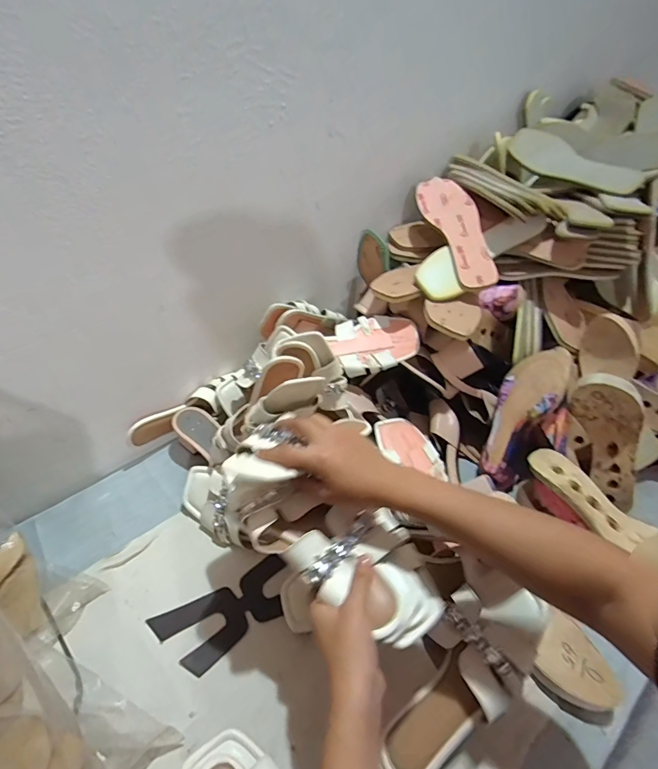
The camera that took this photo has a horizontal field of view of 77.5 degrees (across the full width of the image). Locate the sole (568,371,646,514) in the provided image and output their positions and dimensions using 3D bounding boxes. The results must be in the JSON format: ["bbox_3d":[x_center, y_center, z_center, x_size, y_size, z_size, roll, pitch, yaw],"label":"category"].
[{"bbox_3d":[0.415,0.079,0.607,0.055,0.228,0.083,-33,22,-30],"label":"sole"}]

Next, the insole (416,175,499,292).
[{"bbox_3d":[0.210,-0.259,0.677,0.081,0.010,0.238,-14,66,0],"label":"insole"}]

